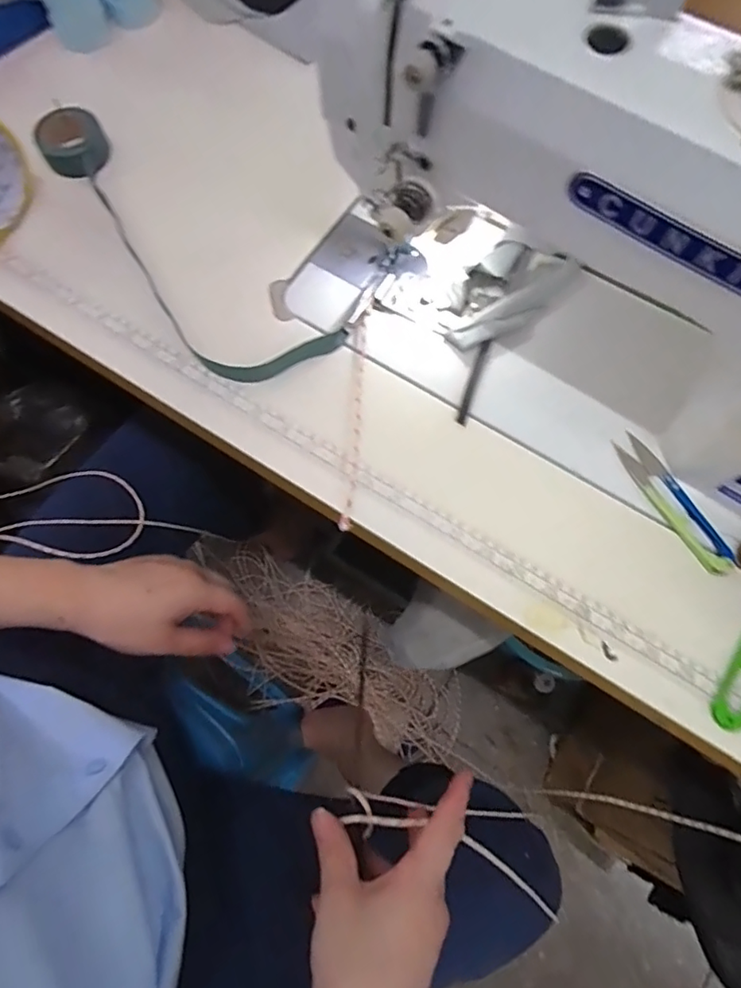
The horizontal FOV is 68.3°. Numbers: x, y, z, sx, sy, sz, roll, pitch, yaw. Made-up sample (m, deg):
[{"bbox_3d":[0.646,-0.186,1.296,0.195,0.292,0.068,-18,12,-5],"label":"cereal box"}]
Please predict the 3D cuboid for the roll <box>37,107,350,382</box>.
[{"bbox_3d":[-0.178,-0.210,0.457,0.346,0.023,0.095,43,76,12],"label":"roll"}]

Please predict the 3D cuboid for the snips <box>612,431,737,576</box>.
[{"bbox_3d":[0.224,0.006,0.406,0.028,0.016,0.115,-29,75,-10],"label":"snips"}]

